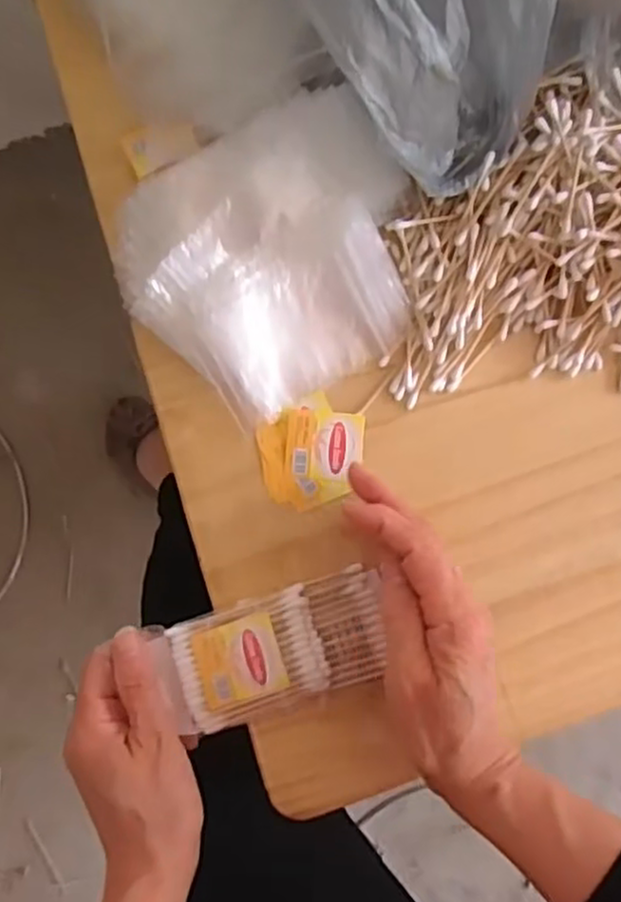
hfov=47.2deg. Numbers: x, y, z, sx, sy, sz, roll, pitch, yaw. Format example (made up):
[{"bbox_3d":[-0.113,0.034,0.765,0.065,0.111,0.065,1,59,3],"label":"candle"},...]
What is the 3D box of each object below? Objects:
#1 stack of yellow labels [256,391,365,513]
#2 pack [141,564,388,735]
[{"bbox_3d":[0.002,0.000,0.398,0.061,0.004,0.058,-20,83,-5],"label":"stack of yellow labels"},{"bbox_3d":[-0.018,0.106,0.378,0.113,0.014,0.058,-17,82,-5],"label":"pack"}]

